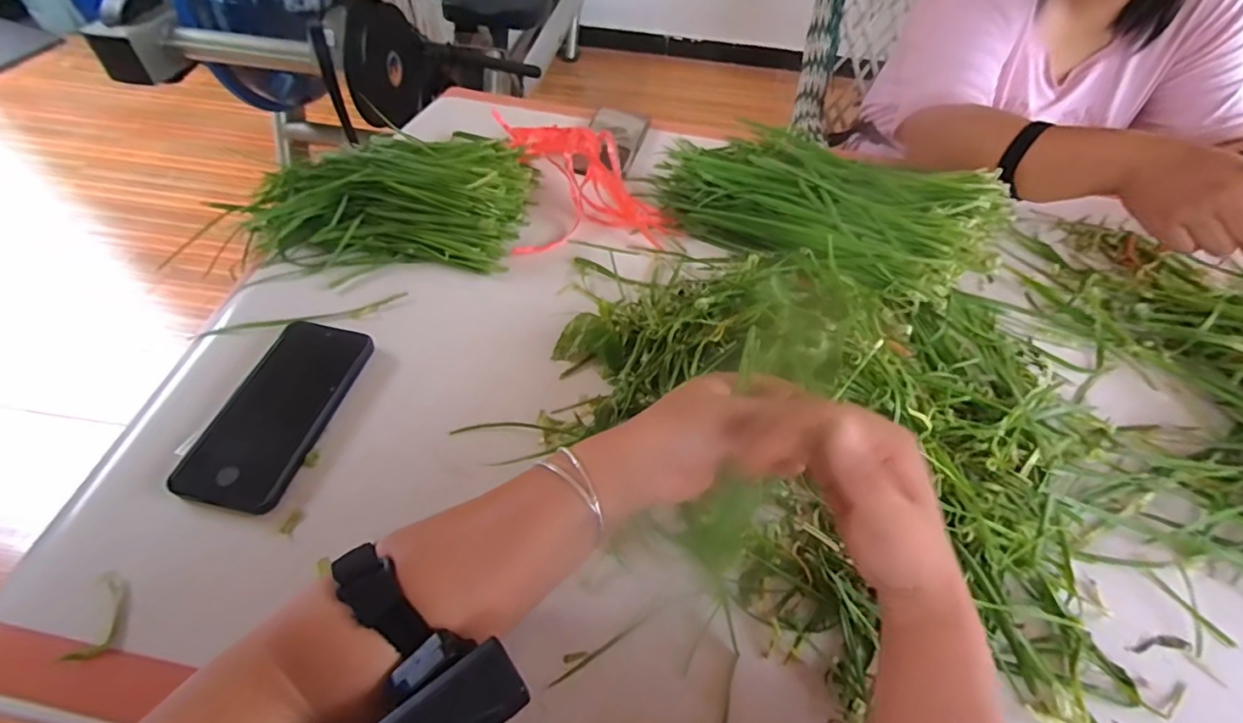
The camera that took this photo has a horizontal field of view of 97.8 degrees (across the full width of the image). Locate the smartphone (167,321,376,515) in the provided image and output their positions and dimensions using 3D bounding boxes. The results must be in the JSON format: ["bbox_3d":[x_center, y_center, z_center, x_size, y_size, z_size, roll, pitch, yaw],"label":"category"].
[{"bbox_3d":[-0.266,0.037,0.426,0.078,0.014,0.164,11,51,4],"label":"smartphone"}]

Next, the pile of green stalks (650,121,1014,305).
[{"bbox_3d":[0.206,-0.179,0.602,0.380,0.072,0.200,32,55,20],"label":"pile of green stalks"}]

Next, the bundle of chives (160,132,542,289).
[{"bbox_3d":[-0.245,-0.166,0.558,0.314,0.060,0.170,-9,52,-12],"label":"bundle of chives"}]

